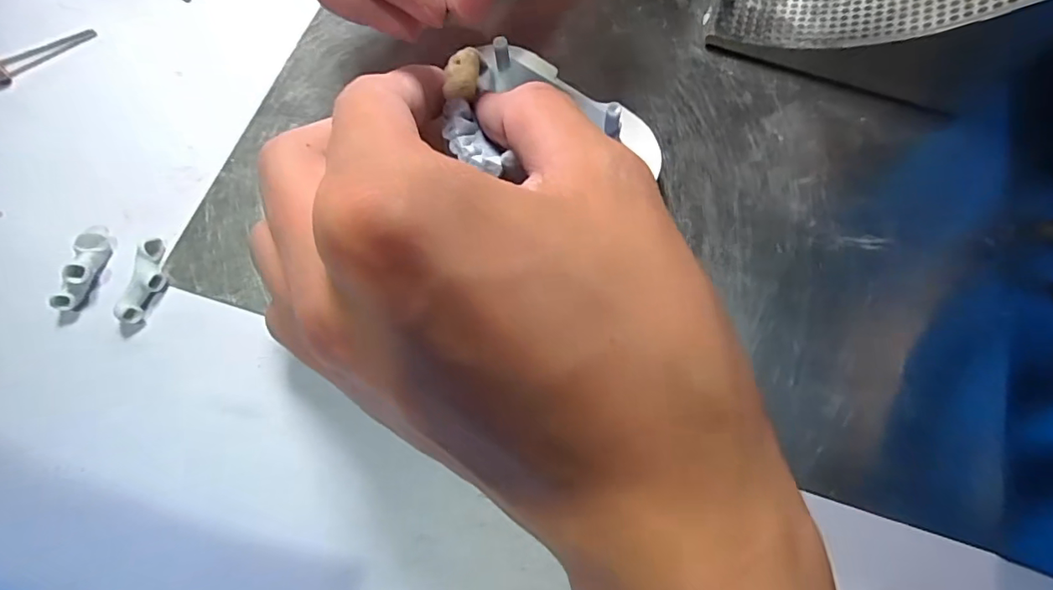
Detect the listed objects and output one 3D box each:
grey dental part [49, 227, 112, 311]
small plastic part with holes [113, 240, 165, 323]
[{"bbox_3d":[-0.137,-0.009,0.158,0.008,0.010,0.029,-1,71,-2],"label":"grey dental part"},{"bbox_3d":[-0.118,-0.005,0.158,0.008,0.007,0.028,7,71,3],"label":"small plastic part with holes"}]

